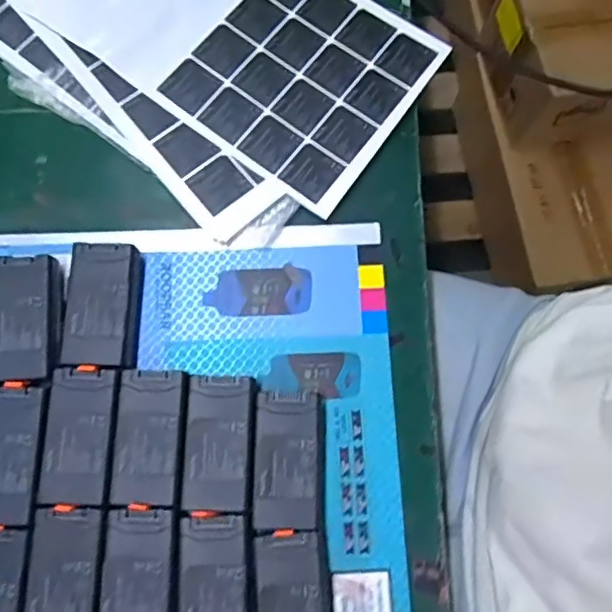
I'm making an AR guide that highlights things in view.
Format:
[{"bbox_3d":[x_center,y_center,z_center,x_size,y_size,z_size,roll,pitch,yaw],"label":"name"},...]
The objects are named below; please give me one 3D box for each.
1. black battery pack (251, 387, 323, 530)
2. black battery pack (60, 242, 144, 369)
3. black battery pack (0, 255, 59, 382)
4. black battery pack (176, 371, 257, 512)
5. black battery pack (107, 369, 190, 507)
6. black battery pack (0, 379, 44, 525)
[{"bbox_3d":[-0.012,0.102,0.401,0.044,0.030,0.089,3,78,0],"label":"black battery pack"},{"bbox_3d":[-0.144,0.000,0.422,0.048,0.027,0.088,-3,78,-2],"label":"black battery pack"},{"bbox_3d":[-0.197,0.010,0.418,0.046,0.026,0.087,-4,78,-2],"label":"black battery pack"},{"bbox_3d":[-0.058,0.092,0.402,0.046,0.031,0.086,2,78,-1],"label":"black battery pack"},{"bbox_3d":[-0.104,0.088,0.402,0.045,0.030,0.086,3,78,0],"label":"black battery pack"},{"bbox_3d":[-0.198,0.097,0.396,0.041,0.027,0.089,2,78,0],"label":"black battery pack"}]

